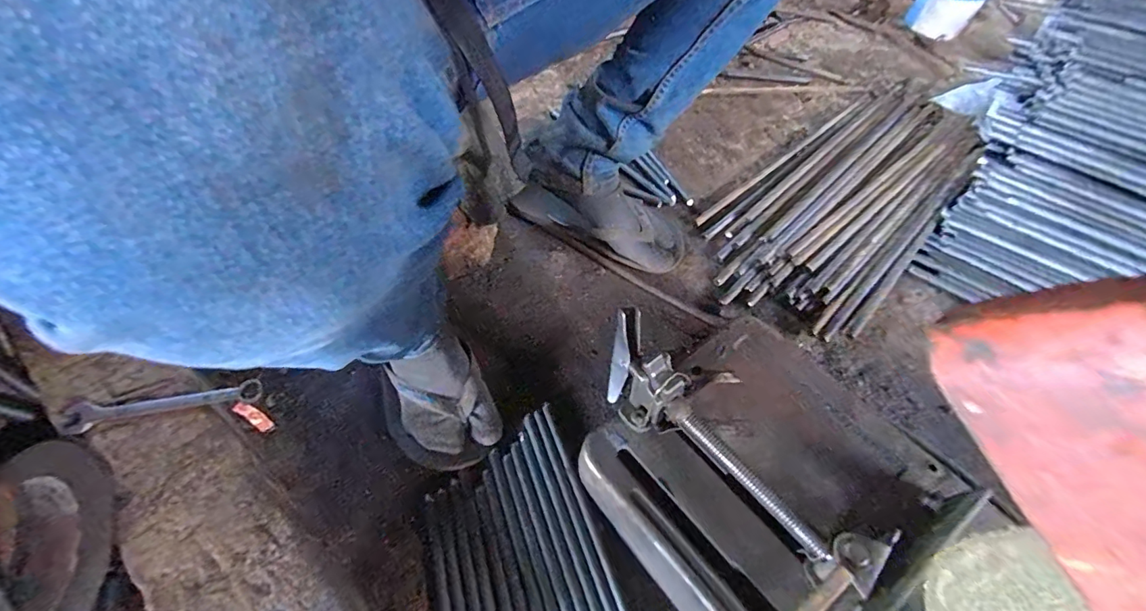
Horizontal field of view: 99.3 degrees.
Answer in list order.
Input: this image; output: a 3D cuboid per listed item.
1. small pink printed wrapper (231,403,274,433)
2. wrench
[{"bbox_3d":[-0.367,0.125,0.555,0.055,0.010,0.015,25,61,18],"label":"small pink printed wrapper"},{"bbox_3d":[-0.424,0.103,0.498,0.186,0.011,0.035,-7,56,-3],"label":"wrench"}]

